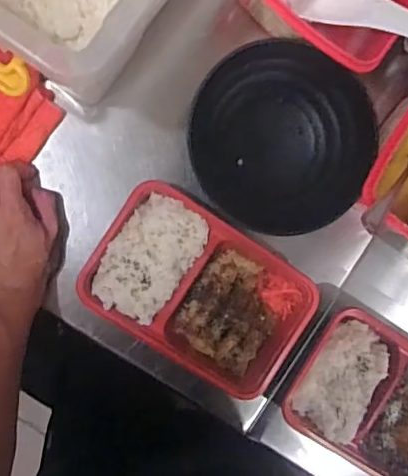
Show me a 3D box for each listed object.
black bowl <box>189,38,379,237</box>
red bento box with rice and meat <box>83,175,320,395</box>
[{"bbox_3d":[0.078,-0.100,0.582,0.178,0.058,0.180,0,93,-8],"label":"black bowl"},{"bbox_3d":[-0.002,0.054,0.578,0.223,0.039,0.143,33,88,-9],"label":"red bento box with rice and meat"}]

